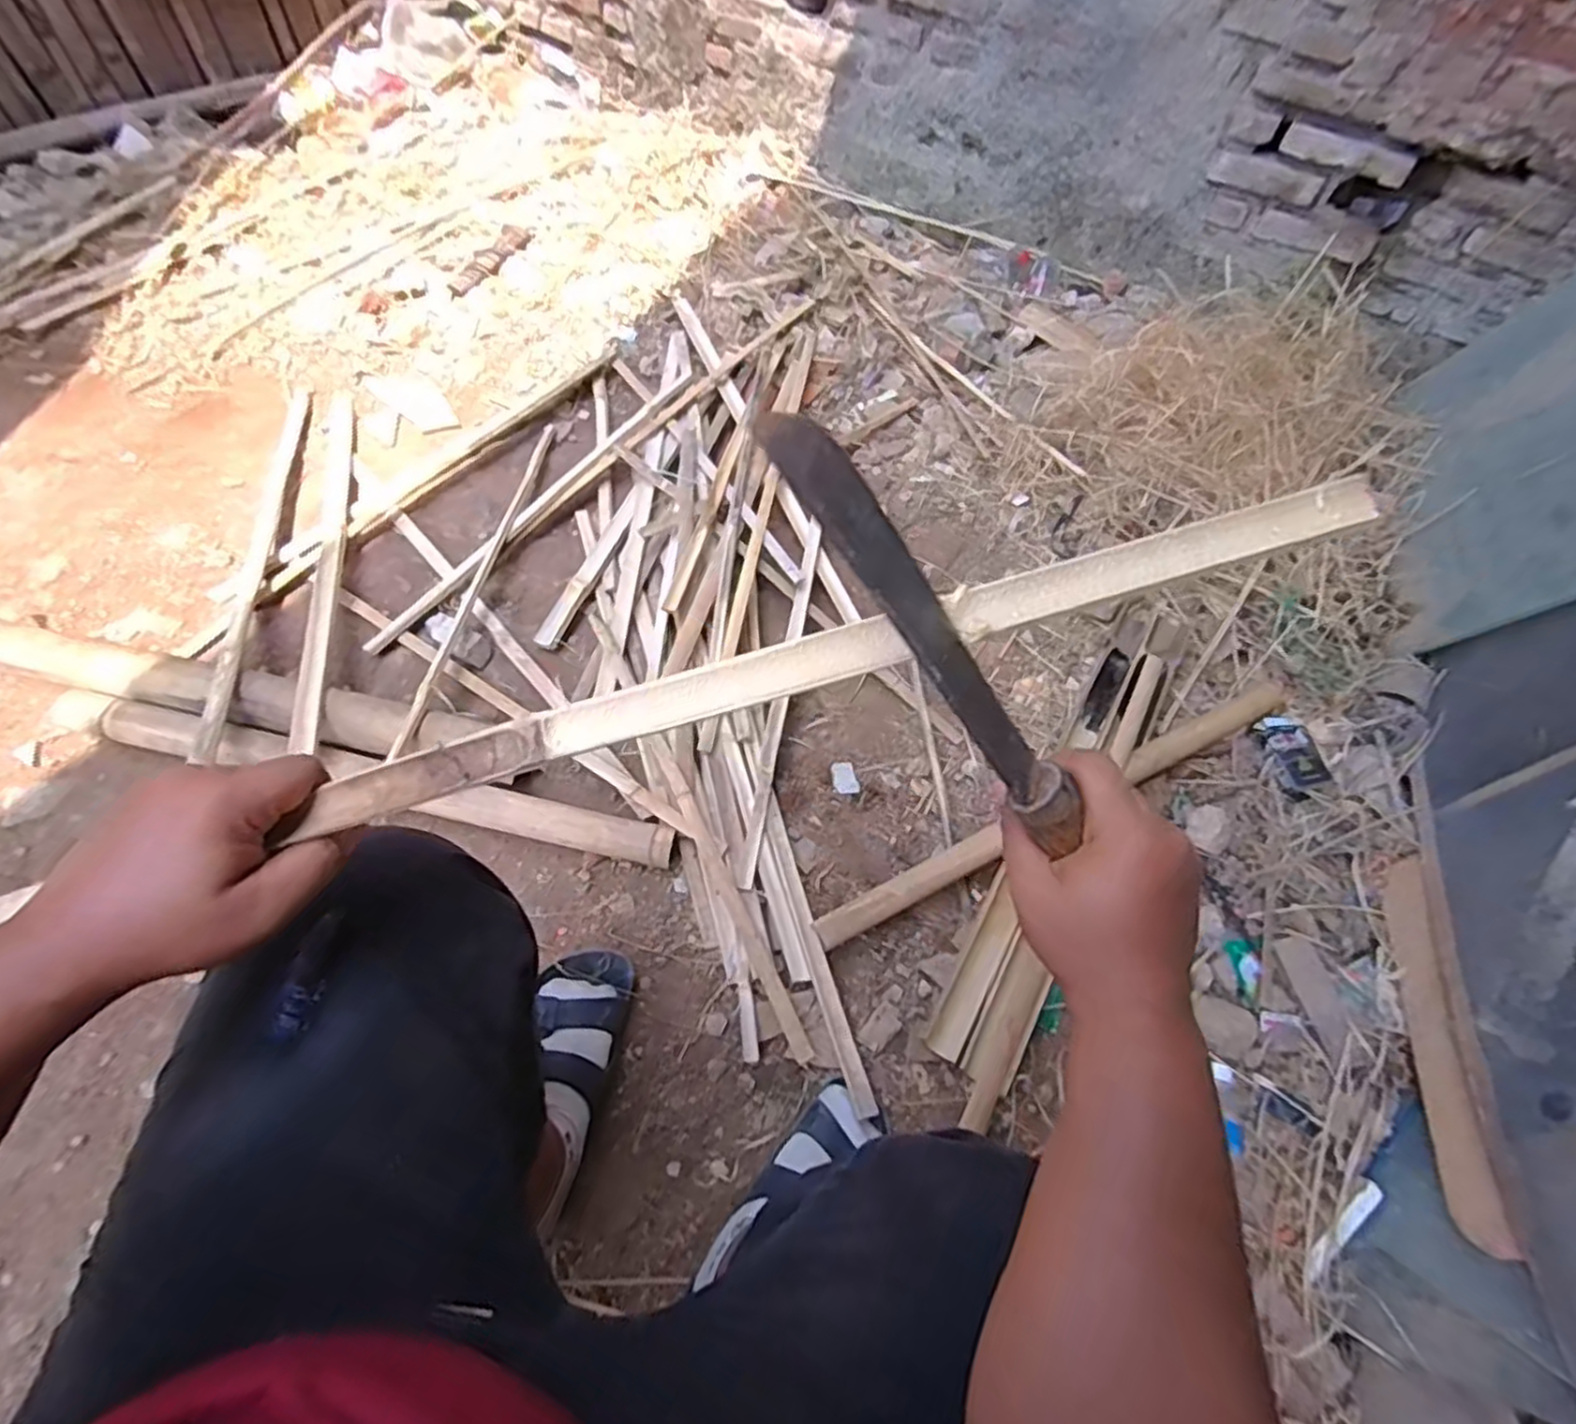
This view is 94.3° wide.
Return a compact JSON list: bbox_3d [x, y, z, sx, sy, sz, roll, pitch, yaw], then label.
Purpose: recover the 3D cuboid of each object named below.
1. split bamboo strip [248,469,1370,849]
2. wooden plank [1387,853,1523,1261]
[{"bbox_3d":[0.010,-0.022,0.340,0.505,0.011,0.027,-16,61,3],"label":"split bamboo strip"},{"bbox_3d":[0.675,0.327,0.764,0.018,0.064,0.411,21,48,9],"label":"wooden plank"}]

